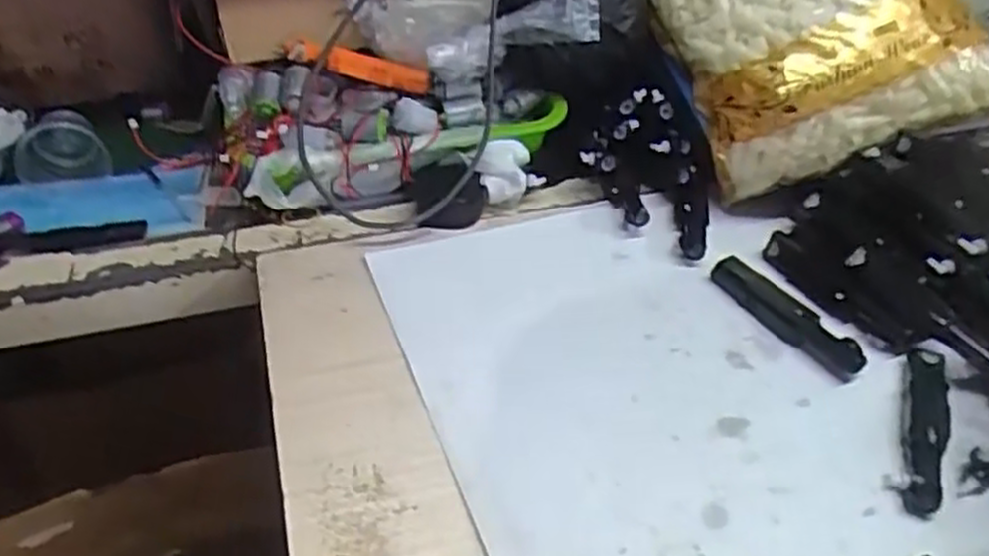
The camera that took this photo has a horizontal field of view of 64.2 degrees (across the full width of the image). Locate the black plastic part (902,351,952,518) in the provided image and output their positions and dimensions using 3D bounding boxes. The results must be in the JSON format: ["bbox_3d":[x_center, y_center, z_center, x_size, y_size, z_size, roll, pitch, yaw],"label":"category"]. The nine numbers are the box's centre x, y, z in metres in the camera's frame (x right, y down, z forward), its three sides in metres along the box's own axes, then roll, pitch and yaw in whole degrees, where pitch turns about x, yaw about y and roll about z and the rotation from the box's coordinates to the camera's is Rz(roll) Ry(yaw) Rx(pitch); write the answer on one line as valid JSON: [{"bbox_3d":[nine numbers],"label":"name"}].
[{"bbox_3d":[0.265,0.092,0.484,0.021,0.018,0.124,17,45,17],"label":"black plastic part"}]

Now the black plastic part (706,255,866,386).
[{"bbox_3d":[0.207,0.024,0.558,0.027,0.019,0.122,-25,49,-26],"label":"black plastic part"}]

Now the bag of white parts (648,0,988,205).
[{"bbox_3d":[0.252,-0.226,0.637,0.232,0.062,0.276,-22,79,6],"label":"bag of white parts"}]

